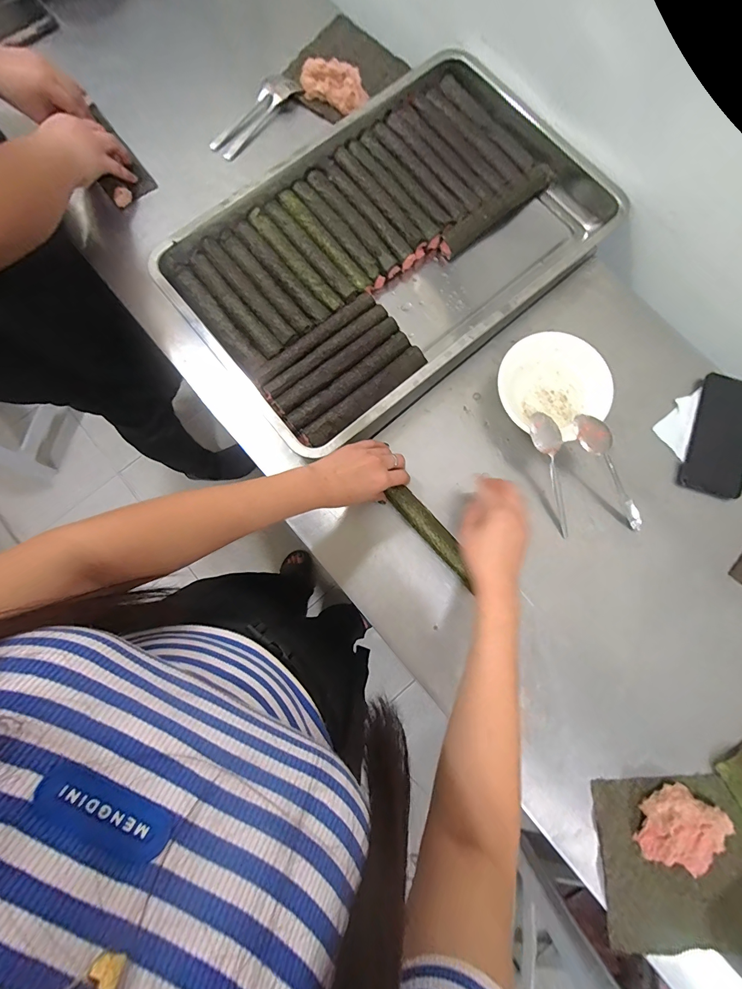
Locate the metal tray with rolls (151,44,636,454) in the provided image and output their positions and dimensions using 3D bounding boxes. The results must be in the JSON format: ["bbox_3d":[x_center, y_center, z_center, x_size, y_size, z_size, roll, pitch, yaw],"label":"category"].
[{"bbox_3d":[0.032,-0.363,0.562,0.603,0.052,0.392,-40,82,-6],"label":"metal tray with rolls"}]

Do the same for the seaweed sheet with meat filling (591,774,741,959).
[{"bbox_3d":[0.368,0.429,0.437,0.193,0.031,0.177,-2,80,0],"label":"seaweed sheet with meat filling"}]

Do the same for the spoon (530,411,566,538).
[{"bbox_3d":[0.239,-0.025,0.499,0.034,0.022,0.165,-18,102,-2],"label":"spoon"}]

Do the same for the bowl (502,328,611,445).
[{"bbox_3d":[0.248,-0.146,0.524,0.138,0.042,0.144,0,80,1],"label":"bowl"}]

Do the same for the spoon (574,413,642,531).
[{"bbox_3d":[0.320,-0.031,0.507,0.039,0.025,0.169,-36,102,-5],"label":"spoon"}]

